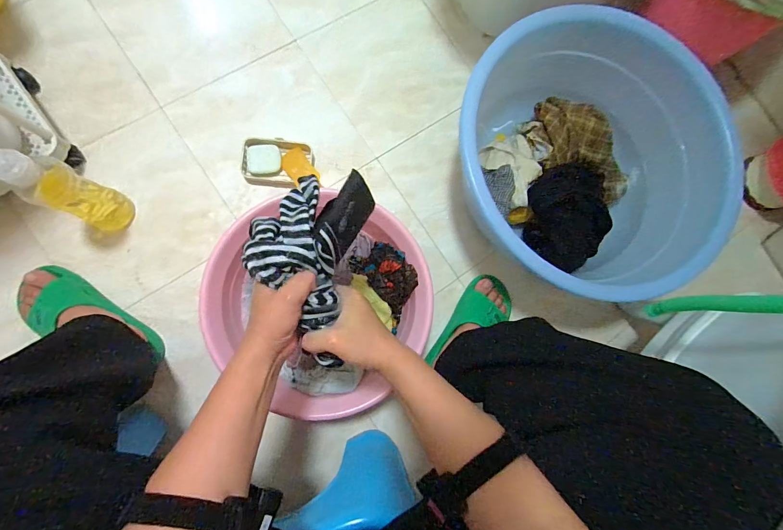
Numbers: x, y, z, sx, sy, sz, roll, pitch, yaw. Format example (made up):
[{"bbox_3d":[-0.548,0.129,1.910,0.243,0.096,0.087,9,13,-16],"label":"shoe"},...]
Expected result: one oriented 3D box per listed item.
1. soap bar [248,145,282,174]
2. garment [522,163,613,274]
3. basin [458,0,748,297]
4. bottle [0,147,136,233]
[{"bbox_3d":[-0.252,-0.209,0.720,0.063,0.020,0.052,-2,85,-8],"label":"soap bar"},{"bbox_3d":[0.348,-0.094,0.725,0.160,0.067,0.207,-3,84,-8],"label":"garment"},{"bbox_3d":[0.348,-0.217,0.673,0.468,0.177,0.457,1,83,-7],"label":"basin"},{"bbox_3d":[-0.498,-0.107,0.564,0.058,0.240,0.078,18,83,-6],"label":"bottle"}]

